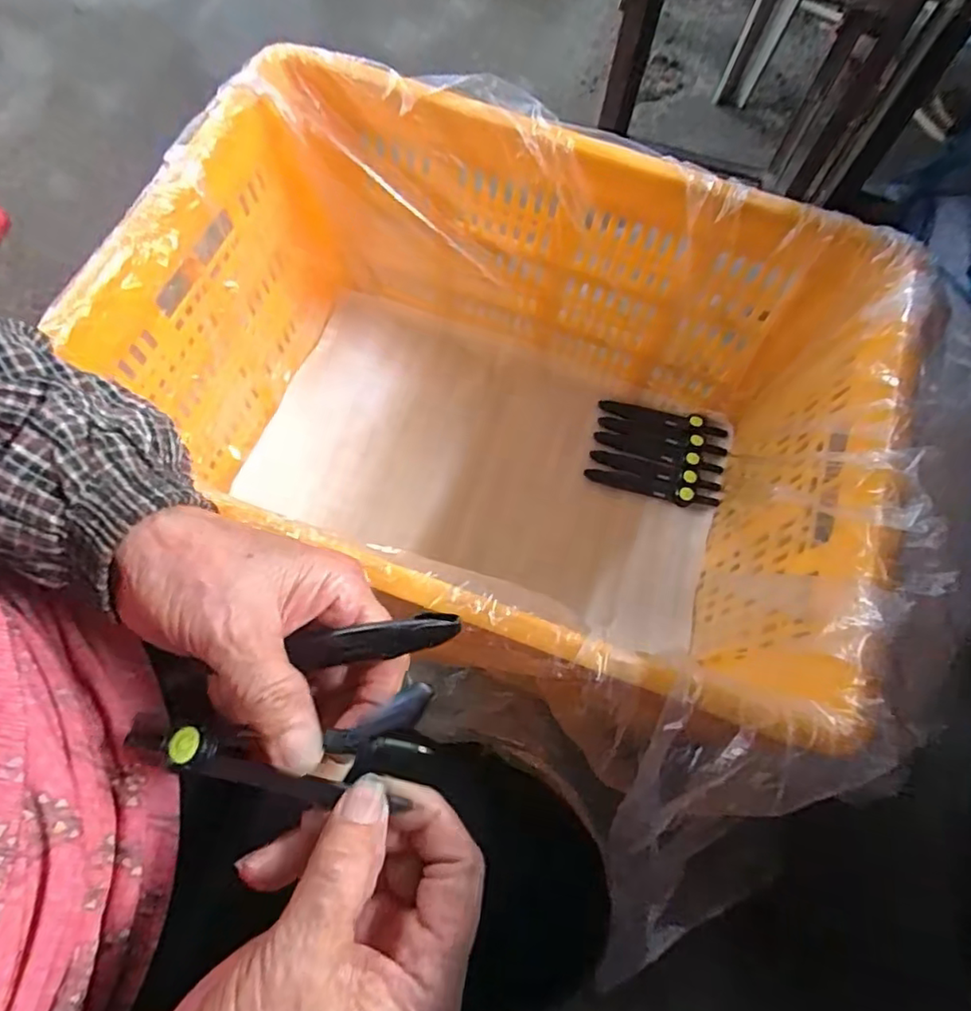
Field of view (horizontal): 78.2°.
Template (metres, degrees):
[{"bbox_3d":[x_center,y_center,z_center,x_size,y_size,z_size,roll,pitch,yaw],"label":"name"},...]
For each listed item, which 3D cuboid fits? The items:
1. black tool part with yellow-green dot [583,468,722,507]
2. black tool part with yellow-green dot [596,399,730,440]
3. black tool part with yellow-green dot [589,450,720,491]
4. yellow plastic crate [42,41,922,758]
[{"bbox_3d":[0.164,-0.019,0.587,0.130,0.015,0.021,14,70,2],"label":"black tool part with yellow-green dot"},{"bbox_3d":[0.183,-0.089,0.615,0.132,0.009,0.017,15,70,3],"label":"black tool part with yellow-green dot"},{"bbox_3d":[0.169,-0.034,0.598,0.129,0.007,0.020,13,70,2],"label":"black tool part with yellow-green dot"},{"bbox_3d":[0.004,-0.059,0.475,0.496,0.263,0.350,21,70,5],"label":"yellow plastic crate"}]

